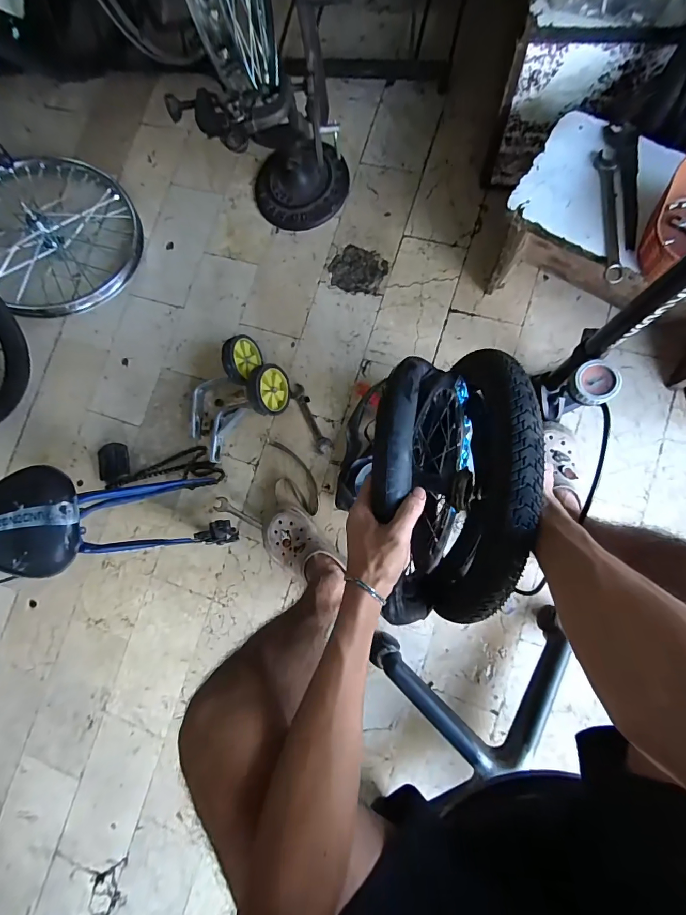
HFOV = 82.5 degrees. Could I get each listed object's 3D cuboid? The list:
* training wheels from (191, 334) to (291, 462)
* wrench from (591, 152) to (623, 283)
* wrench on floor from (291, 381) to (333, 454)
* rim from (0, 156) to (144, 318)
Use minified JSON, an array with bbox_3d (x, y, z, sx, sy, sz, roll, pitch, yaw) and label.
[{"bbox_3d":[-0.238,-0.124,0.833,0.241,0.090,0.172,-41,80,1],"label":"training wheels"},{"bbox_3d":[0.398,-0.359,0.583,0.030,0.015,0.203,-5,82,8],"label":"wrench"},{"bbox_3d":[-0.070,-0.085,0.859,0.031,0.009,0.165,-28,81,3],"label":"wrench on floor"},{"bbox_3d":[-0.687,-0.532,0.928,0.382,0.118,0.378,41,75,-1],"label":"rim"}]

